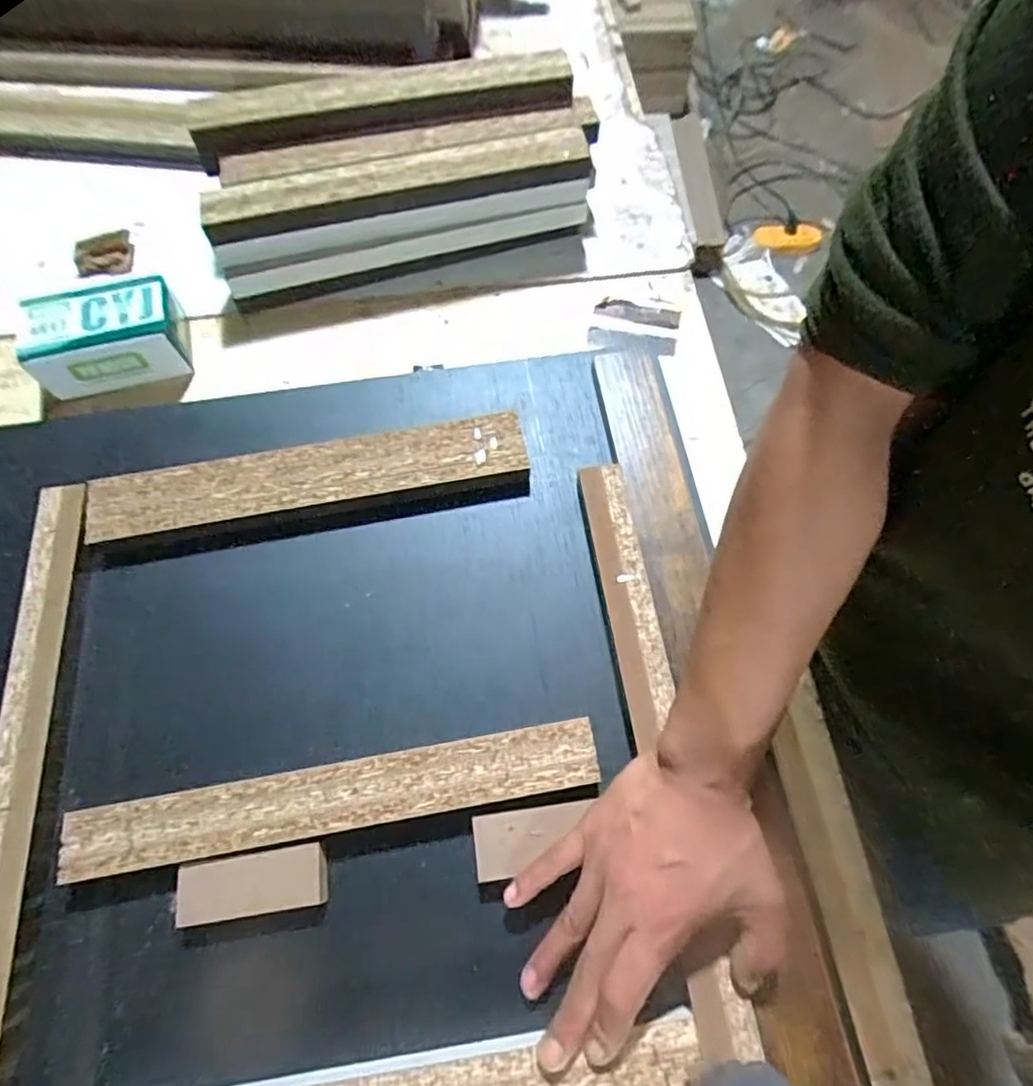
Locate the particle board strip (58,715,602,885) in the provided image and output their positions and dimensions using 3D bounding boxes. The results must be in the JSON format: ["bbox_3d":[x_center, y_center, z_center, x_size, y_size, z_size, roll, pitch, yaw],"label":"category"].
[{"bbox_3d":[-0.106,0.152,0.380,0.306,0.027,0.038,-10,71,-4],"label":"particle board strip"}]

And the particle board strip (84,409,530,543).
[{"bbox_3d":[-0.147,-0.047,0.456,0.304,0.023,0.047,-10,71,-4],"label":"particle board strip"}]

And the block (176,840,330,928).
[{"bbox_3d":[-0.149,0.192,0.357,0.081,0.010,0.033,-7,70,-3],"label":"block"}]

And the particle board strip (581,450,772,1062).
[{"bbox_3d":[0.085,0.104,0.391,0.031,0.012,0.344,-8,67,-3],"label":"particle board strip"}]

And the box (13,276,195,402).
[{"bbox_3d":[-0.326,-0.165,0.505,0.110,0.054,0.066,-14,68,-5],"label":"box"}]

